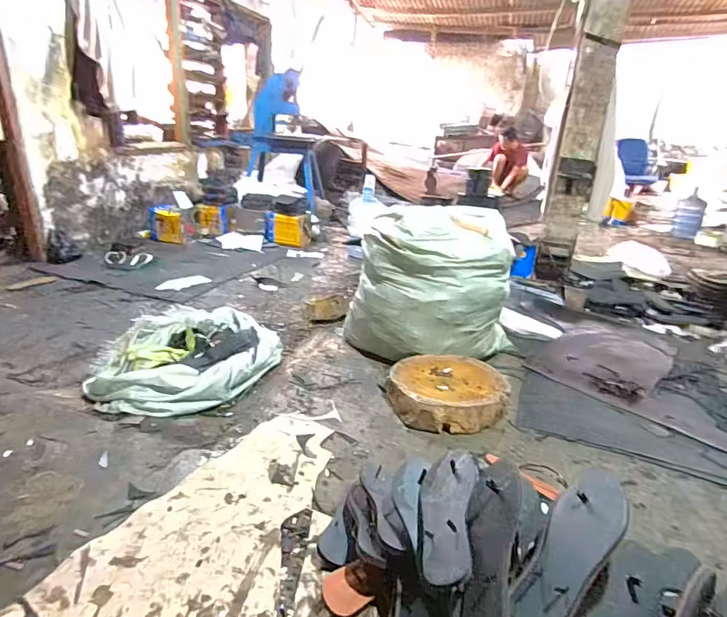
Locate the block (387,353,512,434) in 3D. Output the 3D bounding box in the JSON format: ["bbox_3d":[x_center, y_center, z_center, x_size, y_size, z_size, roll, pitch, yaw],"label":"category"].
[{"bbox_3d":[0.266,0.260,1.427,0.360,0.085,0.364,2,20,-1],"label":"block"}]

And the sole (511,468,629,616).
[{"bbox_3d":[0.283,0.333,0.609,0.091,0.040,0.255,21,58,41],"label":"sole"}]

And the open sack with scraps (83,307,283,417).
[{"bbox_3d":[-0.602,0.144,1.533,0.582,0.142,0.500,-10,23,-30],"label":"open sack with scraps"}]

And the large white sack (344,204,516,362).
[{"bbox_3d":[0.262,-0.094,1.706,0.602,0.541,0.395,4,23,2],"label":"large white sack"}]

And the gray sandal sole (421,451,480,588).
[{"bbox_3d":[0.133,0.333,0.732,0.095,0.022,0.236,-20,21,25],"label":"gray sandal sole"}]

